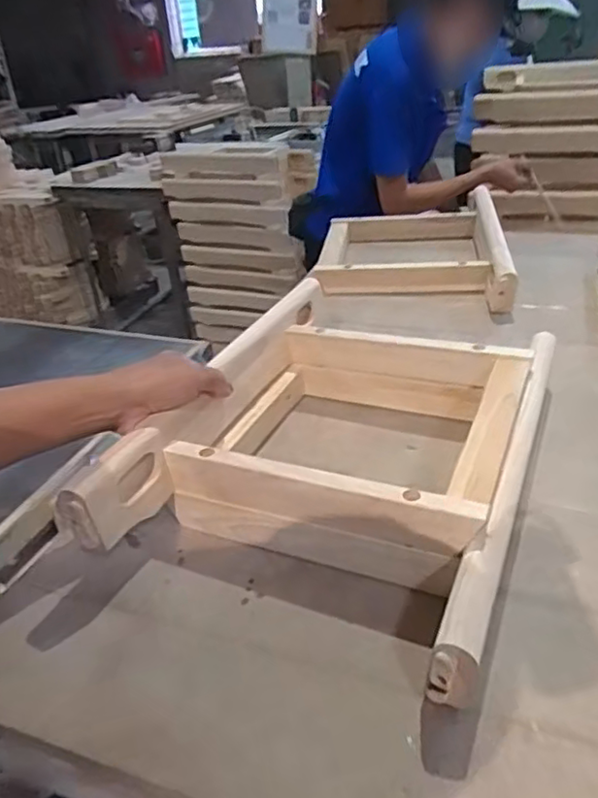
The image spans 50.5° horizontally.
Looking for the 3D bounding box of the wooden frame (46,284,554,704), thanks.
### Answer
[{"bbox_3d":[0.048,0.044,0.628,0.326,0.114,0.424,9,32,23],"label":"wooden frame"}]

